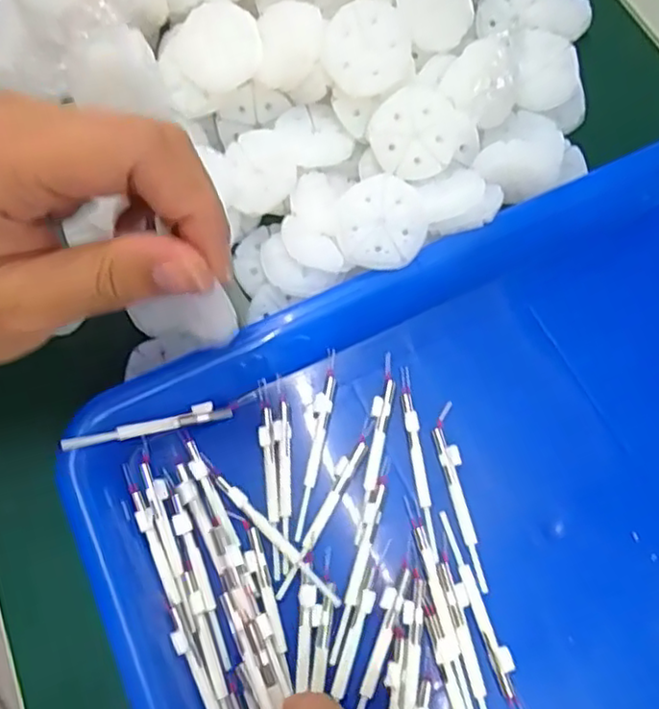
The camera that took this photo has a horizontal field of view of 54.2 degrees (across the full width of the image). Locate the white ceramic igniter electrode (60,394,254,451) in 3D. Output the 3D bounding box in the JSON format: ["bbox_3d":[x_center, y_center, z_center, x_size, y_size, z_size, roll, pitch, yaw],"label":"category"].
[{"bbox_3d":[-0.069,0.028,0.263,0.076,0.005,0.007,-12,68,-24],"label":"white ceramic igniter electrode"}]

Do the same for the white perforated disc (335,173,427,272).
[{"bbox_3d":[0.021,-0.055,0.268,0.036,0.005,0.038,0,88,7],"label":"white perforated disc"}]

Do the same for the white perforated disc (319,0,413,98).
[{"bbox_3d":[0.015,-0.133,0.280,0.038,0.007,0.037,6,110,16],"label":"white perforated disc"}]

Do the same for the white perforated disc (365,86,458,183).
[{"bbox_3d":[0.039,-0.099,0.289,0.039,0.013,0.038,1,107,2],"label":"white perforated disc"}]

